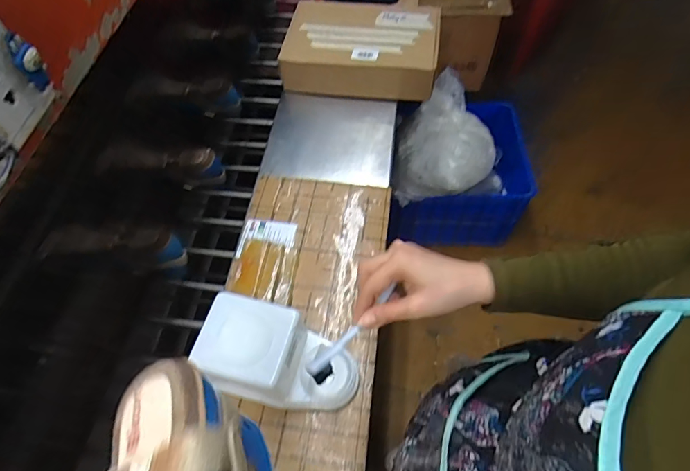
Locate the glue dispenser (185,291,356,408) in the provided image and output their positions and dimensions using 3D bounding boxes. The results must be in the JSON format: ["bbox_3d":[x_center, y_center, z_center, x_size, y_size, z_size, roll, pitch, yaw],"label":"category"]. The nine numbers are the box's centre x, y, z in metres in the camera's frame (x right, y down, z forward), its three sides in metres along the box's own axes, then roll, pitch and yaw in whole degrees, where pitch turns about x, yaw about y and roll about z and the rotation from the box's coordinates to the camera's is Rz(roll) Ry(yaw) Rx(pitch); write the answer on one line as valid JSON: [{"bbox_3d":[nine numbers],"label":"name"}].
[{"bbox_3d":[-0.076,0.151,0.524,0.178,0.110,0.100,10,61,9],"label":"glue dispenser"}]

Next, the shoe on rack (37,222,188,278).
[{"bbox_3d":[-0.376,0.025,0.701,0.213,0.074,0.074,6,60,6],"label":"shoe on rack"}]

